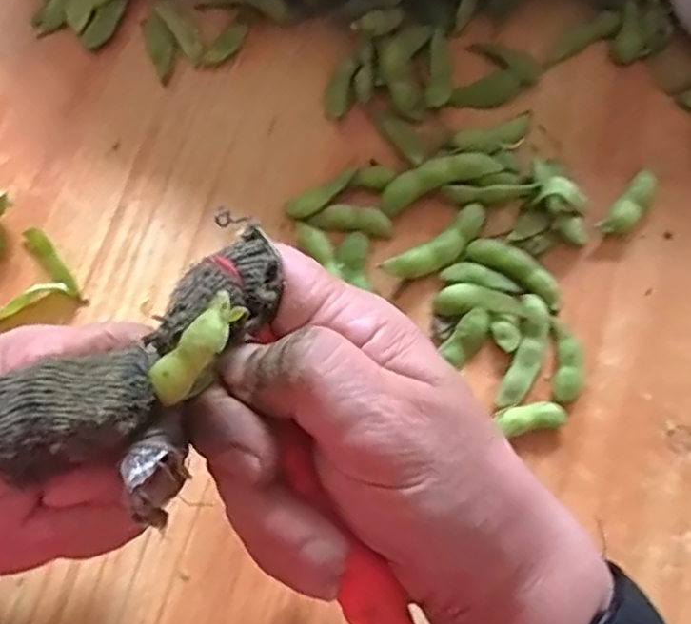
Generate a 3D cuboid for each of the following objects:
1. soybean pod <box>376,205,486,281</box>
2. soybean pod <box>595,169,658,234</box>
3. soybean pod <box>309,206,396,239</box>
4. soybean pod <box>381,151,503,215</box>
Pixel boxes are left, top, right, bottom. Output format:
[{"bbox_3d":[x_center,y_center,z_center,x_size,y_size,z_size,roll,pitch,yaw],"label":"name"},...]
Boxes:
[{"bbox_3d":[0.042,-0.029,0.302,0.053,0.008,0.015,-36,79,-9],"label":"soybean pod"},{"bbox_3d":[0.130,-0.048,0.309,0.014,0.006,0.037,40,79,9],"label":"soybean pod"},{"bbox_3d":[0.003,-0.042,0.306,0.038,0.004,0.011,6,76,1],"label":"soybean pod"},{"bbox_3d":[0.042,-0.060,0.307,0.053,0.012,0.015,-19,77,-5],"label":"soybean pod"}]

